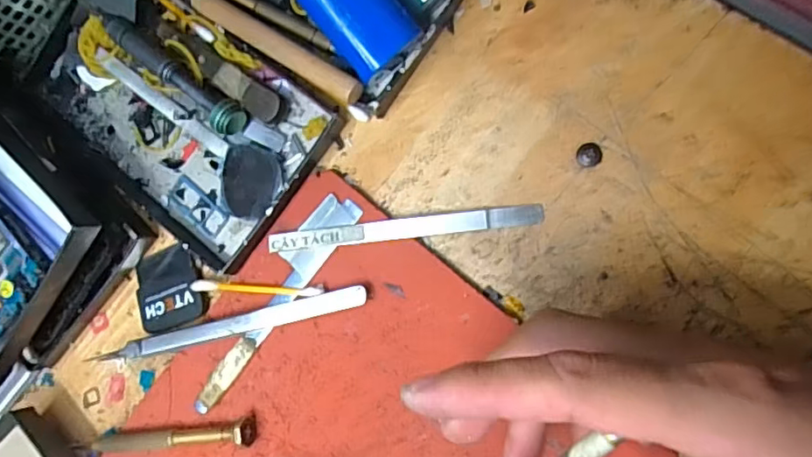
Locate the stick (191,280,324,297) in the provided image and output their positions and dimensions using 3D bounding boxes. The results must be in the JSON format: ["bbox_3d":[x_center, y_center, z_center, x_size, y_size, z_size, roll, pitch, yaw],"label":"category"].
[{"bbox_3d":[-0.074,0.030,0.285,0.070,0.010,0.005,2,86,15],"label":"stick"}]

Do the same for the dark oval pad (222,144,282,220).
[{"bbox_3d":[-0.078,-0.024,0.286,0.034,0.006,0.035,0,88,9],"label":"dark oval pad"}]

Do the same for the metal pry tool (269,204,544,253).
[{"bbox_3d":[-0.002,0.000,0.267,0.129,0.004,0.010,-7,84,15],"label":"metal pry tool"}]

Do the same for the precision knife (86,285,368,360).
[{"bbox_3d":[-0.088,0.048,0.280,0.146,0.009,0.010,-15,82,14],"label":"precision knife"}]

